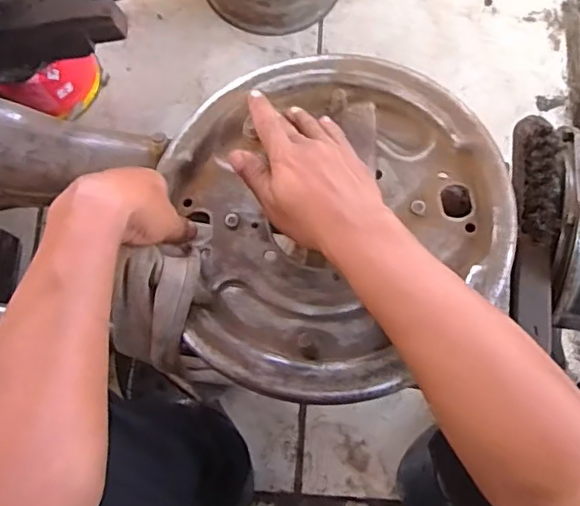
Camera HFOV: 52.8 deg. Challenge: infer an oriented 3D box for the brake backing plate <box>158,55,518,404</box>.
[{"bbox_3d":[0.040,-0.033,0.489,0.266,0.053,0.291,0,79,-1],"label":"brake backing plate"}]

